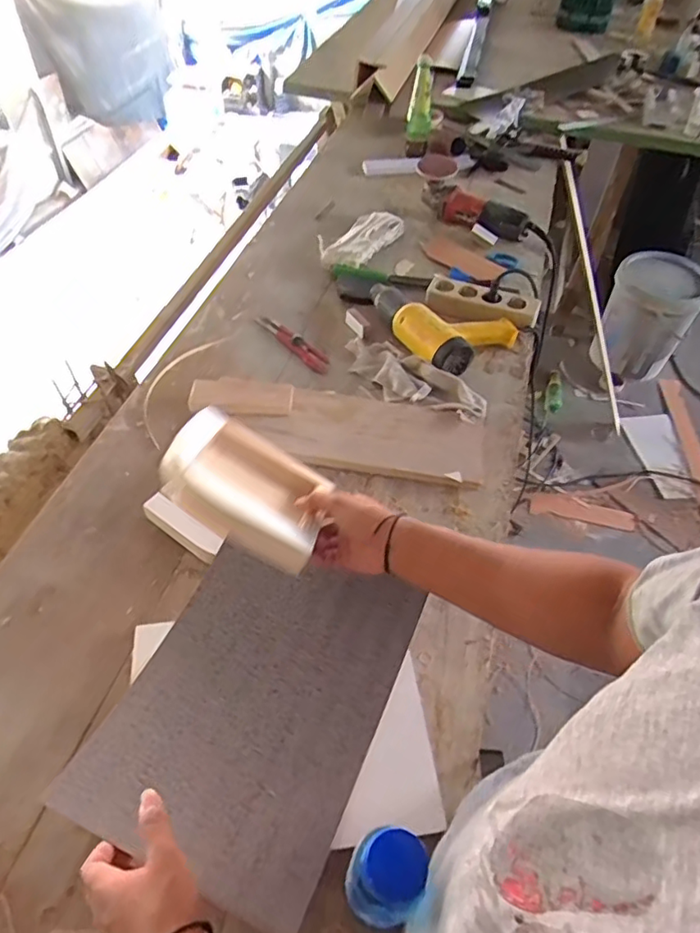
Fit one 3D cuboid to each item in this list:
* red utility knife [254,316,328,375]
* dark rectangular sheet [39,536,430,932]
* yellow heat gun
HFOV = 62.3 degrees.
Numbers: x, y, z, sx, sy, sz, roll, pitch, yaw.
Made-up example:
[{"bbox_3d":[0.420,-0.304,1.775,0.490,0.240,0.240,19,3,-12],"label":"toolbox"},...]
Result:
[{"bbox_3d":[-0.101,-0.215,0.984,0.033,0.019,0.177,-35,62,-28],"label":"red utility knife"},{"bbox_3d":[-0.096,0.236,0.602,0.249,0.035,0.325,21,53,12],"label":"dark rectangular sheet"},{"bbox_3d":[0.141,-0.226,0.968,0.263,0.062,0.163,18,52,10],"label":"yellow heat gun"}]

